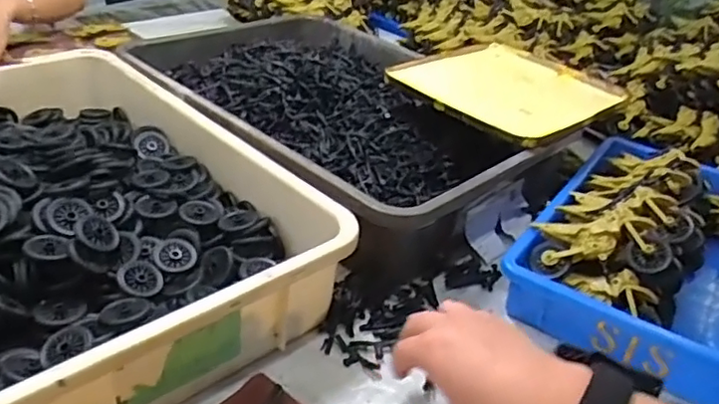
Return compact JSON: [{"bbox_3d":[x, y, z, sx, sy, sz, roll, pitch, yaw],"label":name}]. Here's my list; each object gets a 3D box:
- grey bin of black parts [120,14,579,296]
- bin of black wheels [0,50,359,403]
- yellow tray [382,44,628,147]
[{"bbox_3d":[-0.037,-0.114,0.792,0.341,0.098,0.542,-21,41,-36],"label":"grey bin of black parts"},{"bbox_3d":[-0.295,0.005,0.562,0.349,0.089,0.505,-24,43,-39],"label":"bin of black wheels"},{"bbox_3d":[0.186,-0.146,0.781,0.244,0.022,0.245,-22,41,-37],"label":"yellow tray"}]

